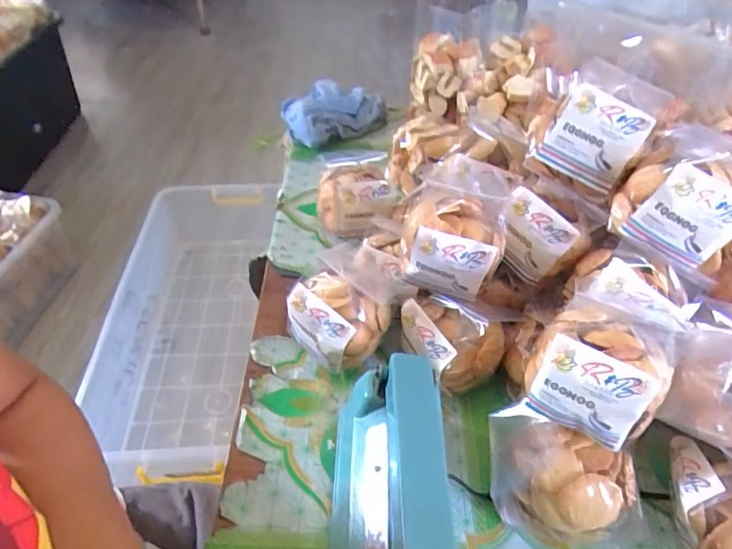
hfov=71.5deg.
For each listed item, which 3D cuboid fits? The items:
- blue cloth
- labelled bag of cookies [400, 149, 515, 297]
[{"bbox_3d":[-0.052,-0.261,0.822,0.164,0.055,0.101,-28,53,-26],"label":"blue cloth"},{"bbox_3d":[0.082,-0.041,0.471,0.092,0.104,0.089,13,47,10],"label":"labelled bag of cookies"}]

